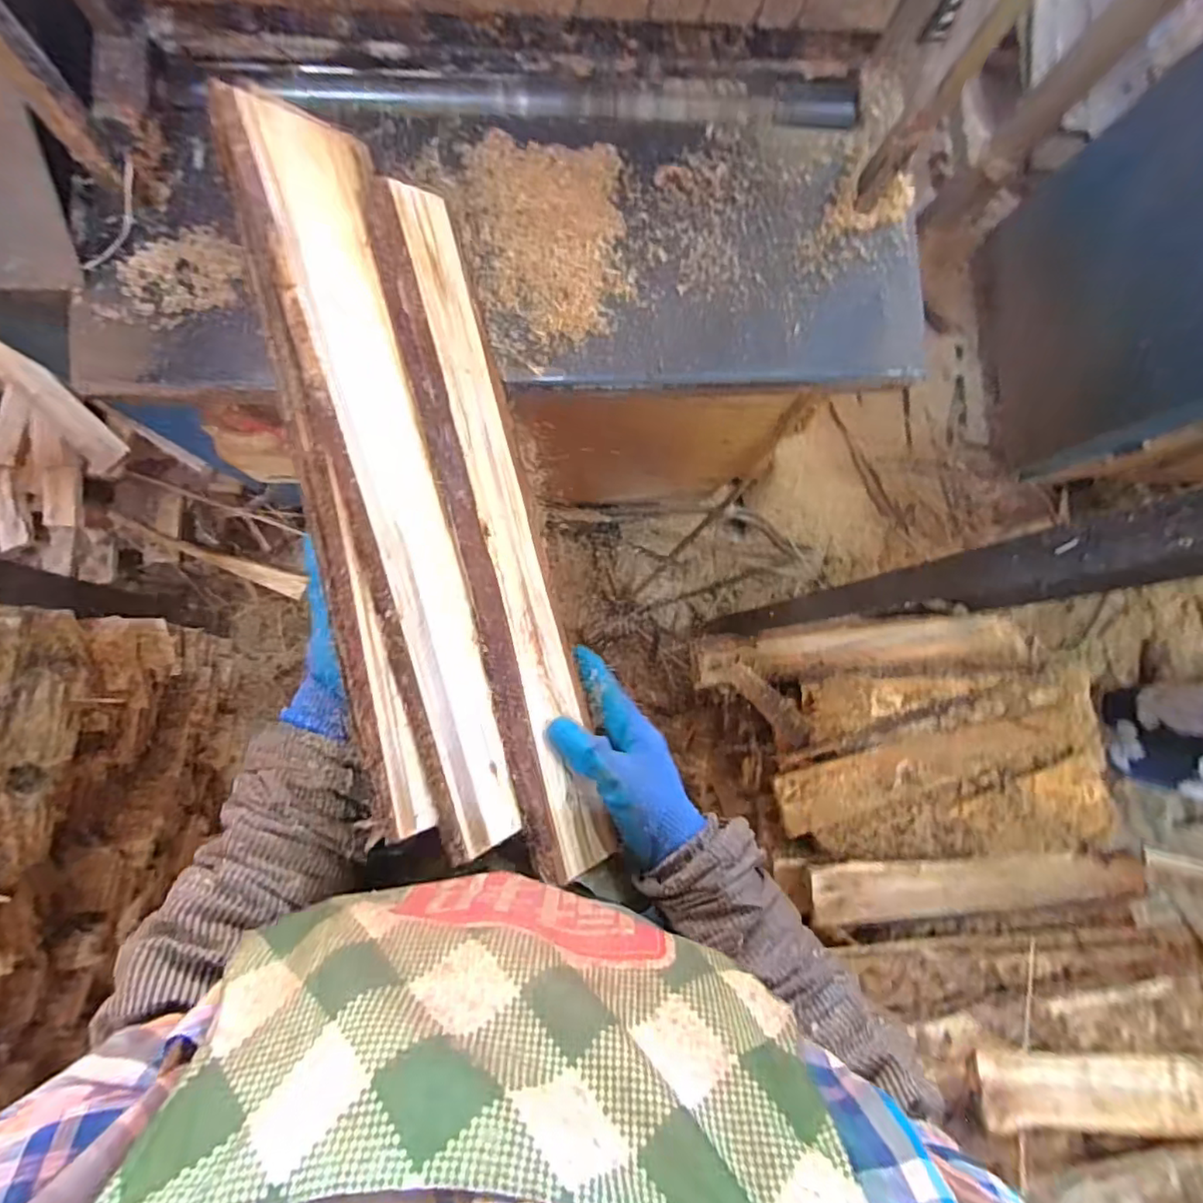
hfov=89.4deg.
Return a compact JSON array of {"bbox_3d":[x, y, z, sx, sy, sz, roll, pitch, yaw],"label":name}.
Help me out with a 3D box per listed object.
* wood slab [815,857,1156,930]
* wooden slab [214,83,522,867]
[{"bbox_3d":[0.523,0.400,0.857,0.478,0.046,0.073,1,85,-7],"label":"wood slab"},{"bbox_3d":[-0.161,-0.101,0.428,0.093,0.050,0.510,-14,87,-45],"label":"wooden slab"}]

